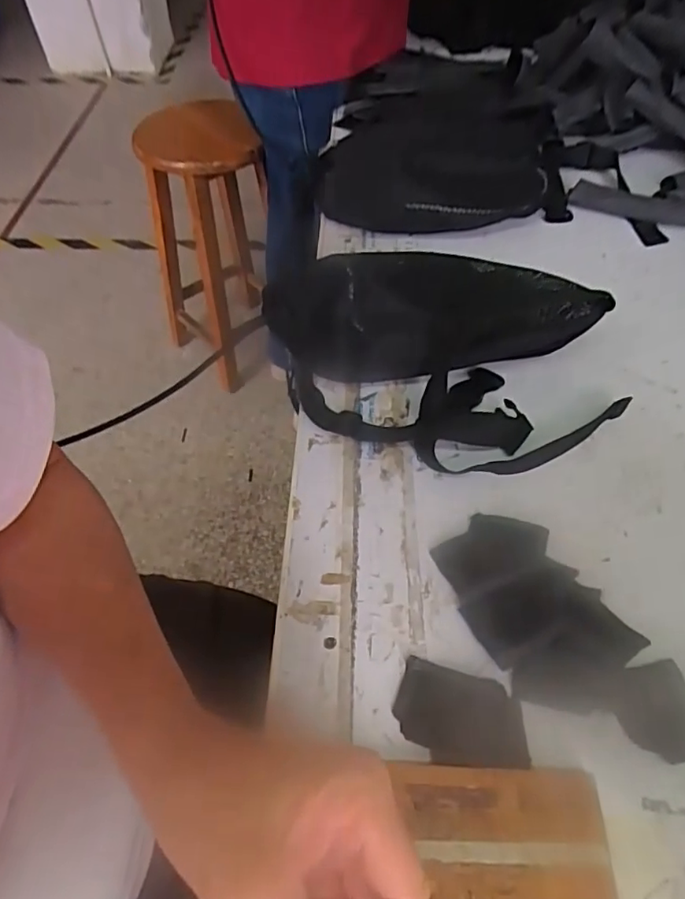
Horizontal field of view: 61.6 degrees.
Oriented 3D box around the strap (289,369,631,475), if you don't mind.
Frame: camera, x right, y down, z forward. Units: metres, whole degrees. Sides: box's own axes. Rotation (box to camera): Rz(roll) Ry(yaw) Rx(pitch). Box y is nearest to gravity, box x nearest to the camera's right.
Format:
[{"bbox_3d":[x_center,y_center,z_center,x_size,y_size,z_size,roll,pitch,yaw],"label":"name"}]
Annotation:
[{"bbox_3d":[0.090,-0.030,0.474,0.273,0.026,0.108,1,53,1],"label":"strap"}]

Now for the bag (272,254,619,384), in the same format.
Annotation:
[{"bbox_3d":[0.076,-0.122,0.508,0.269,0.086,0.107,3,53,3],"label":"bag"}]

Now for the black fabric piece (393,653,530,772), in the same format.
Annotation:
[{"bbox_3d":[0.070,0.159,0.341,0.077,0.004,0.053,11,49,17],"label":"black fabric piece"}]

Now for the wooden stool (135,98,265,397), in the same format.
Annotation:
[{"bbox_3d":[-0.336,-0.489,1.439,0.282,0.607,0.364,-15,54,-11],"label":"wooden stool"}]

